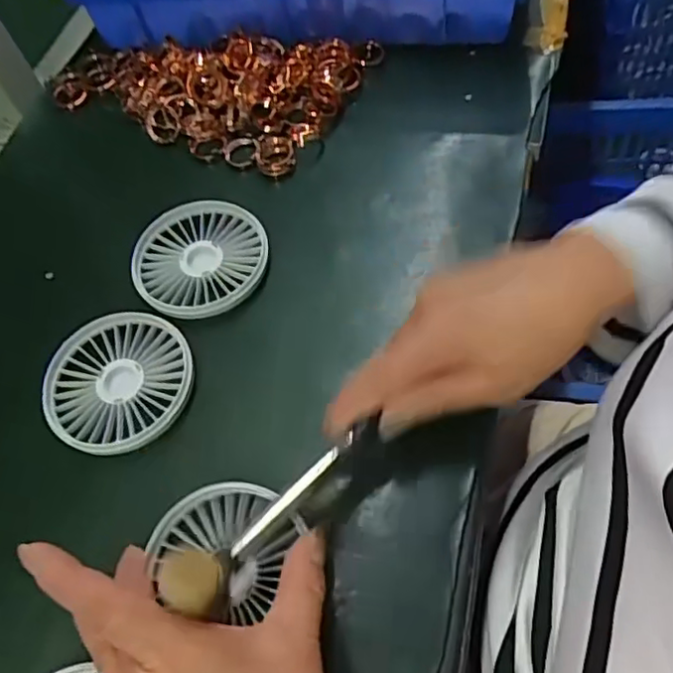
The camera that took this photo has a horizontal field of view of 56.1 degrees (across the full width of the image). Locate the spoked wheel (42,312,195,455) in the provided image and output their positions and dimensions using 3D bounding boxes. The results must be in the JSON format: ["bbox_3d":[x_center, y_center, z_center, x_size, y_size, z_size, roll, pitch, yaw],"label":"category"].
[{"bbox_3d":[-0.129,0.028,0.376,0.087,0.013,0.085,-1,61,2],"label":"spoked wheel"}]

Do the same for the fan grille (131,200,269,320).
[{"bbox_3d":[-0.089,-0.052,0.409,0.087,0.008,0.083,-1,61,2],"label":"fan grille"}]

